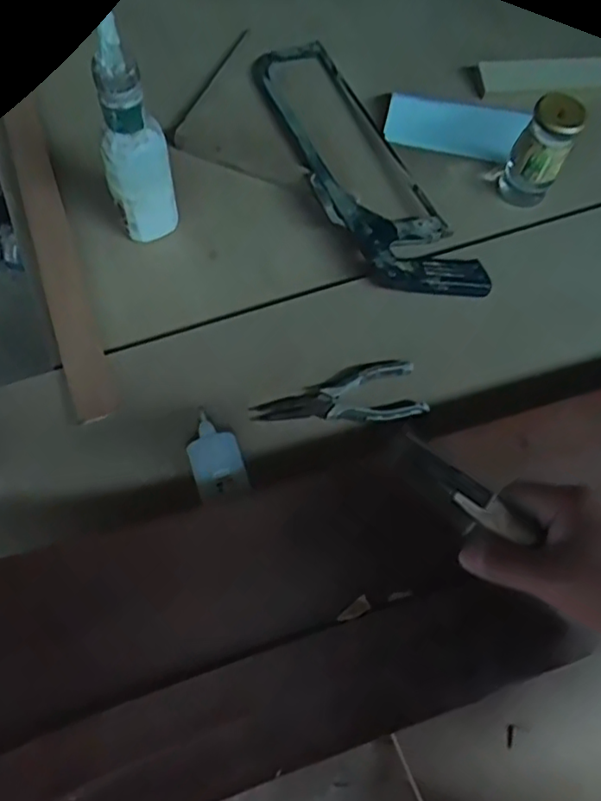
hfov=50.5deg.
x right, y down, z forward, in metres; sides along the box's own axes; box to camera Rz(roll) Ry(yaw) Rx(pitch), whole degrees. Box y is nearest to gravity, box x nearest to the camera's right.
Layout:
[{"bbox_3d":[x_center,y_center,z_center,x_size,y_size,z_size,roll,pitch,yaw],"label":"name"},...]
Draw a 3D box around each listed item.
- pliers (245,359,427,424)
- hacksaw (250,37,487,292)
[{"bbox_3d":[0.036,0.000,0.627,0.165,0.018,0.066,-8,66,-8],"label":"pliers"},{"bbox_3d":[0.066,-0.287,0.748,0.124,0.027,0.435,-20,68,-13],"label":"hacksaw"}]

